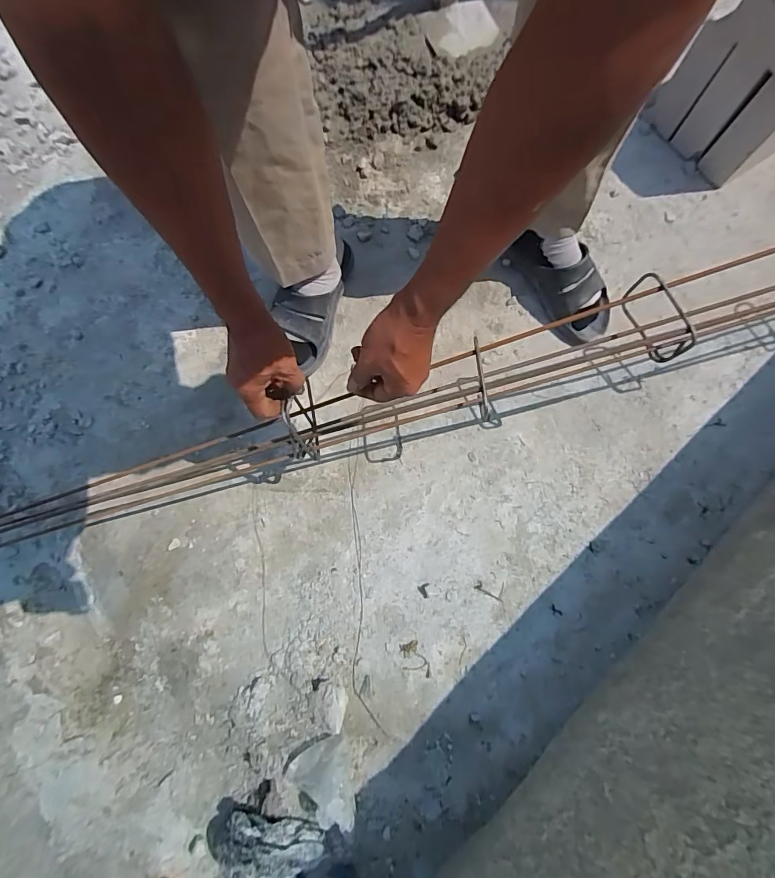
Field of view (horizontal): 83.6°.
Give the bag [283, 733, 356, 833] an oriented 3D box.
[{"bbox_3d":[-0.097,0.487,0.605,0.098,0.059,0.109,-12,77,-5],"label":"bag"}]

